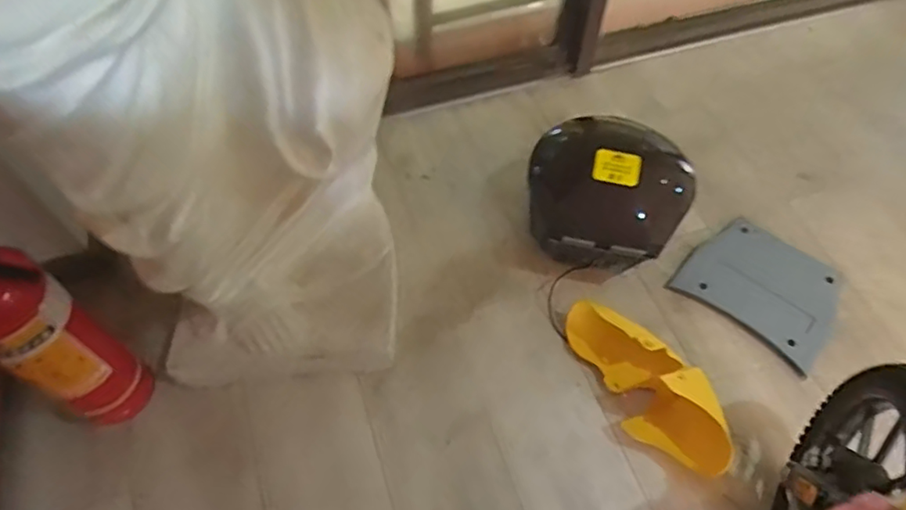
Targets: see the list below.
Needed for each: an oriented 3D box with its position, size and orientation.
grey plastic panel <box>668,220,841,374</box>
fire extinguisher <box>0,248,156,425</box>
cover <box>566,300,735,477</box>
[{"bbox_3d":[0.617,0.061,1.162,0.289,0.067,0.239,38,64,22],"label":"grey plastic panel"},{"bbox_3d":[-0.569,0.120,0.824,0.100,0.468,0.116,25,60,15],"label":"fire extinguisher"},{"bbox_3d":[0.333,0.210,1.006,0.126,0.110,0.347,-22,59,-14],"label":"cover"}]

